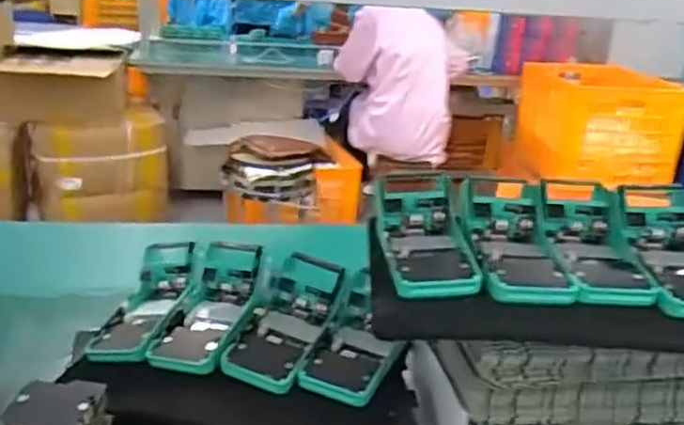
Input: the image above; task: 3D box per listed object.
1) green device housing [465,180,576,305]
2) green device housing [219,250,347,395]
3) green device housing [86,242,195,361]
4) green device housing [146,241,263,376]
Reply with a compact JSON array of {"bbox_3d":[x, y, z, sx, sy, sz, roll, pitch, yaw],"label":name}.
[{"bbox_3d":[0.164,0.023,0.638,0.083,0.055,0.166,3,22,-2],"label":"green device housing"},{"bbox_3d":[-0.059,0.121,0.716,0.080,0.050,0.167,12,42,19],"label":"green device housing"},{"bbox_3d":[-0.220,0.106,0.765,0.082,0.058,0.177,7,41,8],"label":"green device housing"},{"bbox_3d":[-0.142,0.104,0.735,0.083,0.052,0.167,9,43,12],"label":"green device housing"}]

